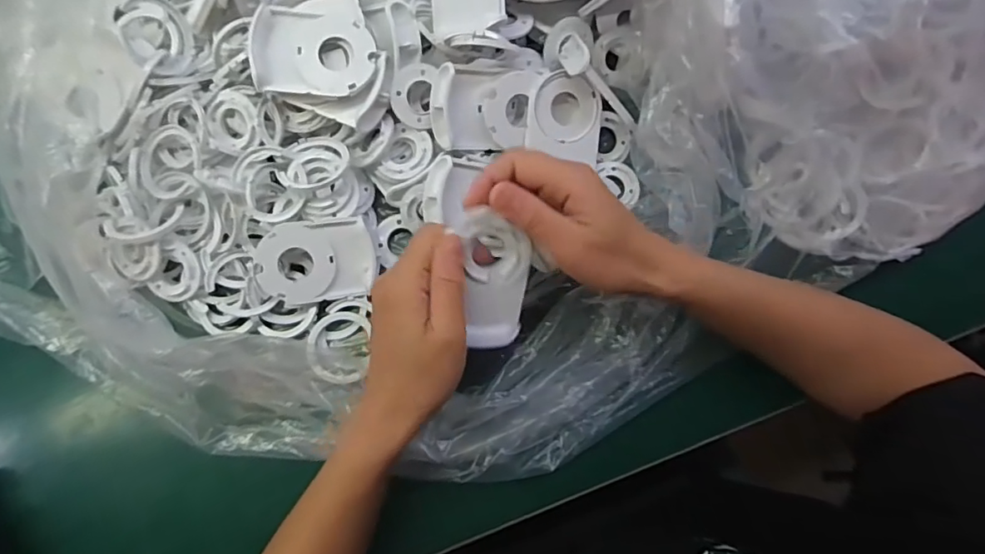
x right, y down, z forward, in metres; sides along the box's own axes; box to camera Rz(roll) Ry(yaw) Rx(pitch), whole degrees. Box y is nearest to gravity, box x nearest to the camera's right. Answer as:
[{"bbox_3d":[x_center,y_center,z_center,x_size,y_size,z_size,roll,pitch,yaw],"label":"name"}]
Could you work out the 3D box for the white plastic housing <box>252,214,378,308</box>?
[{"bbox_3d":[-0.123,-0.010,0.369,0.076,0.013,0.056,-8,104,-18],"label":"white plastic housing"}]

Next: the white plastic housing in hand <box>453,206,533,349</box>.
[{"bbox_3d":[0.003,0.002,0.319,0.040,0.010,0.085,-3,105,-1],"label":"white plastic housing in hand"}]

